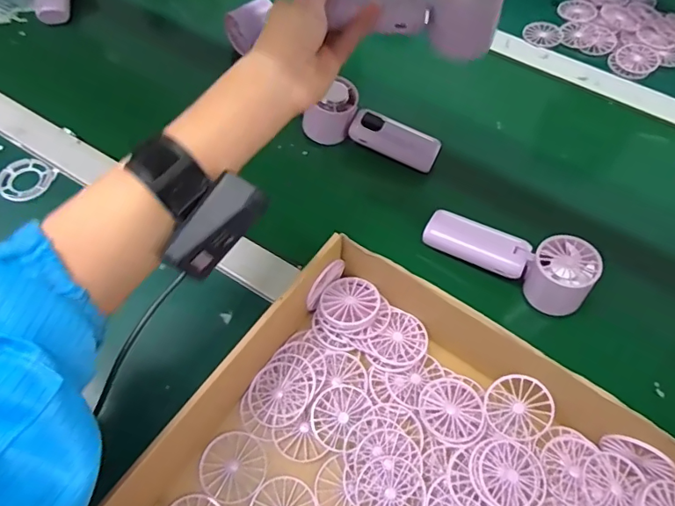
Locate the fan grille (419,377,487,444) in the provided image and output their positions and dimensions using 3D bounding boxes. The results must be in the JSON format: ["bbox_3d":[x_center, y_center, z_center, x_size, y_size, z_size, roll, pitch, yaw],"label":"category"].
[{"bbox_3d":[0.092,0.125,0.398,0.049,0.008,0.049,1,60,-1],"label":"fan grille"}]

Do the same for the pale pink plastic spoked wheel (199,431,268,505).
[{"bbox_3d":[-0.081,0.166,0.385,0.050,0.004,0.049,1,60,-1],"label":"pale pink plastic spoked wheel"}]

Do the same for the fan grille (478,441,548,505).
[{"bbox_3d":[0.130,0.167,0.371,0.049,0.010,0.047,-12,61,-8],"label":"fan grille"}]

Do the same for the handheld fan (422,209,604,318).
[{"bbox_3d":[0.162,-0.003,0.468,0.154,0.057,0.045,28,63,14],"label":"handheld fan"}]

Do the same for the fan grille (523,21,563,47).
[{"bbox_3d":[0.279,-0.296,0.672,0.050,0.007,0.050,1,60,-1],"label":"fan grille"}]

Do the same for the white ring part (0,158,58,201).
[{"bbox_3d":[-0.335,-0.080,0.532,0.053,0.012,0.055,1,60,-1],"label":"white ring part"}]

